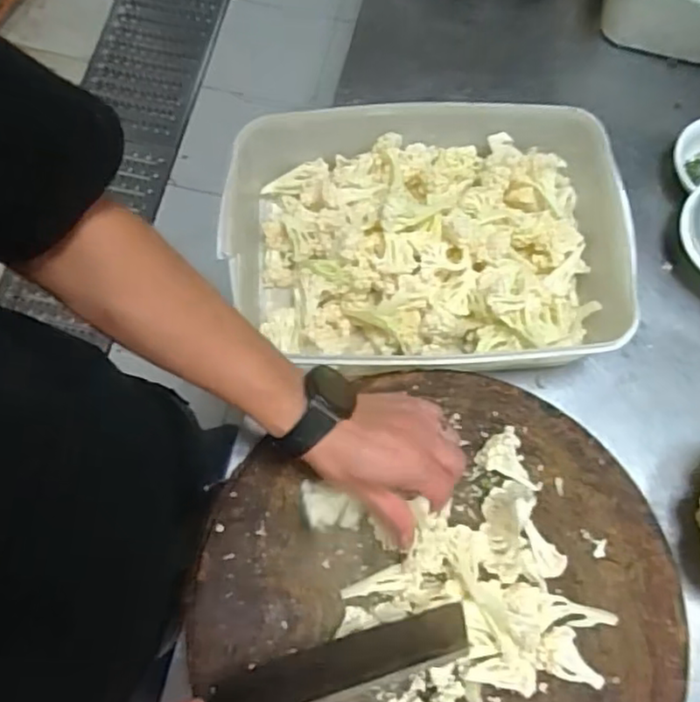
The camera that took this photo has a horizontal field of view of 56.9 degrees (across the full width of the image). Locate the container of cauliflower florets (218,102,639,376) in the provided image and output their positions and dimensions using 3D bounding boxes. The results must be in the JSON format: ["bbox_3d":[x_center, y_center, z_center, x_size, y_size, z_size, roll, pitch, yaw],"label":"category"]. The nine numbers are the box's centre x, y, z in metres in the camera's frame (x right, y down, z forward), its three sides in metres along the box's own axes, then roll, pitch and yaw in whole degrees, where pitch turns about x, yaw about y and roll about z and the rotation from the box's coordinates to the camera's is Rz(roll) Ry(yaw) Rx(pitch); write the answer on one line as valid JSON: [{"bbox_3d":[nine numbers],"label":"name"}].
[{"bbox_3d":[0.077,-0.108,0.684,0.406,0.118,0.277,3,74,-1],"label":"container of cauliflower florets"}]

